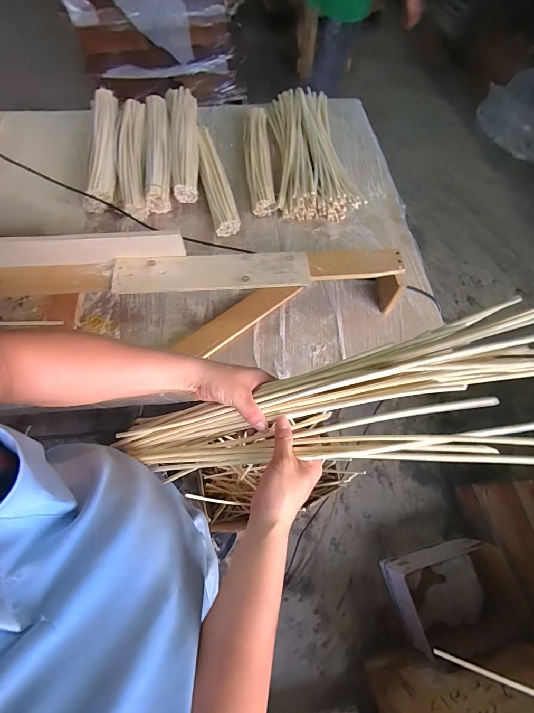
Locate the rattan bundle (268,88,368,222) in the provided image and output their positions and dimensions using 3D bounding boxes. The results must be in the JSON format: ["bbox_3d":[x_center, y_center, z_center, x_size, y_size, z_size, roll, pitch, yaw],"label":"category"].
[{"bbox_3d":[0.107,-0.600,0.944,0.214,0.067,0.509,-7,66,-5],"label":"rattan bundle"}]

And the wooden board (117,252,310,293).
[{"bbox_3d":[-0.104,-0.163,0.628,0.361,0.012,0.081,-4,66,-4],"label":"wooden board"}]

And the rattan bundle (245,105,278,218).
[{"bbox_3d":[-0.024,-0.567,0.916,0.070,0.070,0.392,-3,66,-3],"label":"rattan bundle"}]

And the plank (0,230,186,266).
[{"bbox_3d":[-0.369,-0.198,0.605,0.419,0.064,0.015,-2,66,-3],"label":"plank"}]

